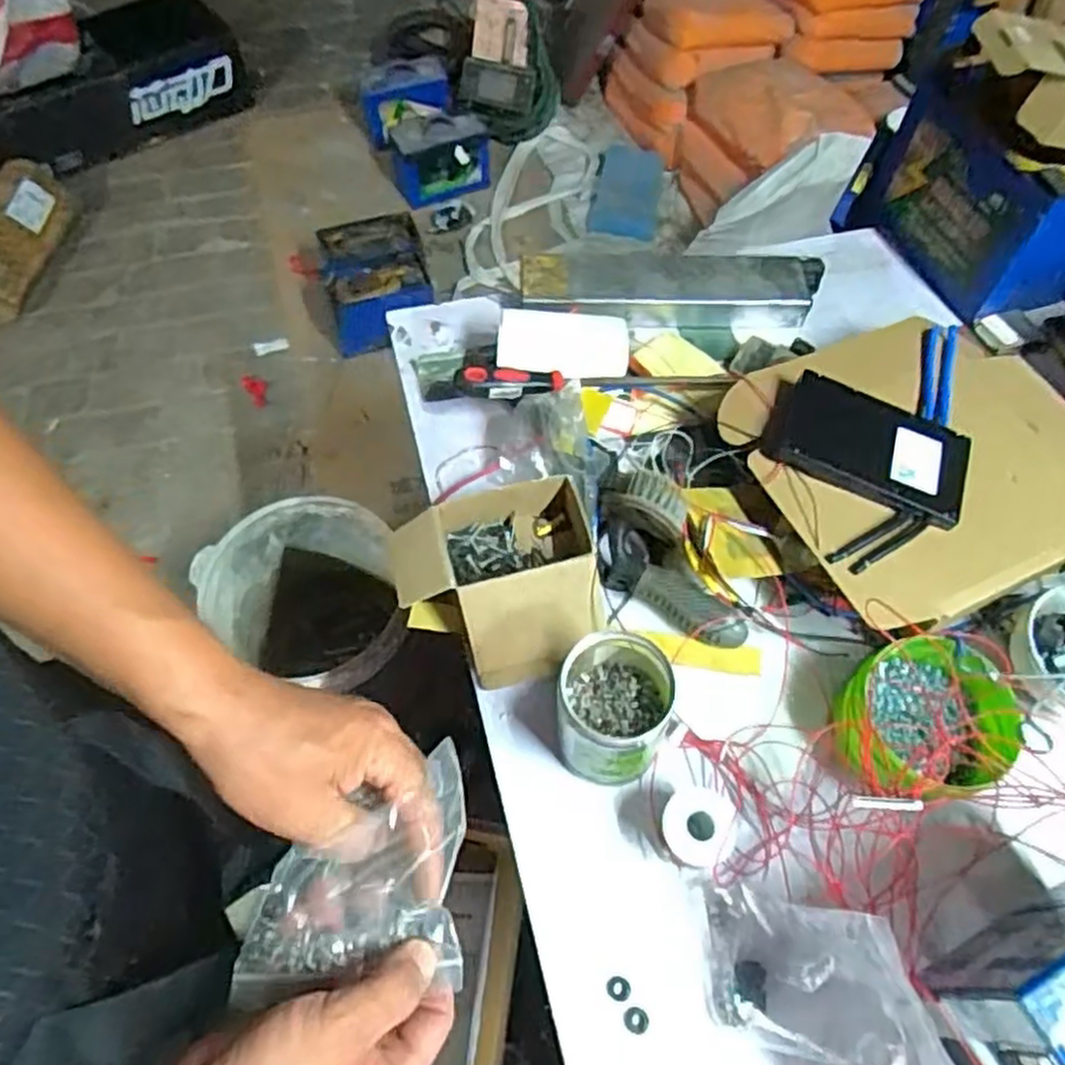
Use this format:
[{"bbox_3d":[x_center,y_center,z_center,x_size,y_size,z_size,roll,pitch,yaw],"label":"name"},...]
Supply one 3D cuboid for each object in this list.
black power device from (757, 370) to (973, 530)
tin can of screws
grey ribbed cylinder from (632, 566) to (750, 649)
[{"bbox_3d":[0.296,-0.075,0.682,0.172,0.022,0.106,22,63,11],"label":"black power device"},{"bbox_3d":[0.061,0.138,0.594,0.072,0.121,0.092,4,61,1],"label":"tin can of screws"},{"bbox_3d":[0.140,0.066,0.673,0.098,0.031,0.040,36,66,17],"label":"grey ribbed cylinder"}]

